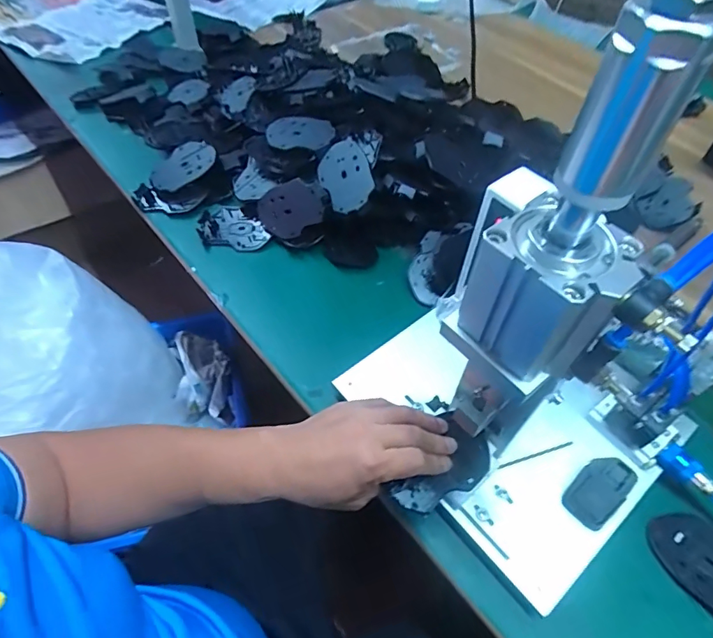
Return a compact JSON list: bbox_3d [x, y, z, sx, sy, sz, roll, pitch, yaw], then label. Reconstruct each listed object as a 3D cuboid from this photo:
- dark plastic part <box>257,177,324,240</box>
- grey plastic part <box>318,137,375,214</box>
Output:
[{"bbox_3d":[-0.095,-0.154,0.657,0.106,0.069,0.012,-21,18,38],"label":"dark plastic part"},{"bbox_3d":[-0.014,-0.197,0.643,0.069,0.012,0.109,-29,66,11],"label":"grey plastic part"}]

